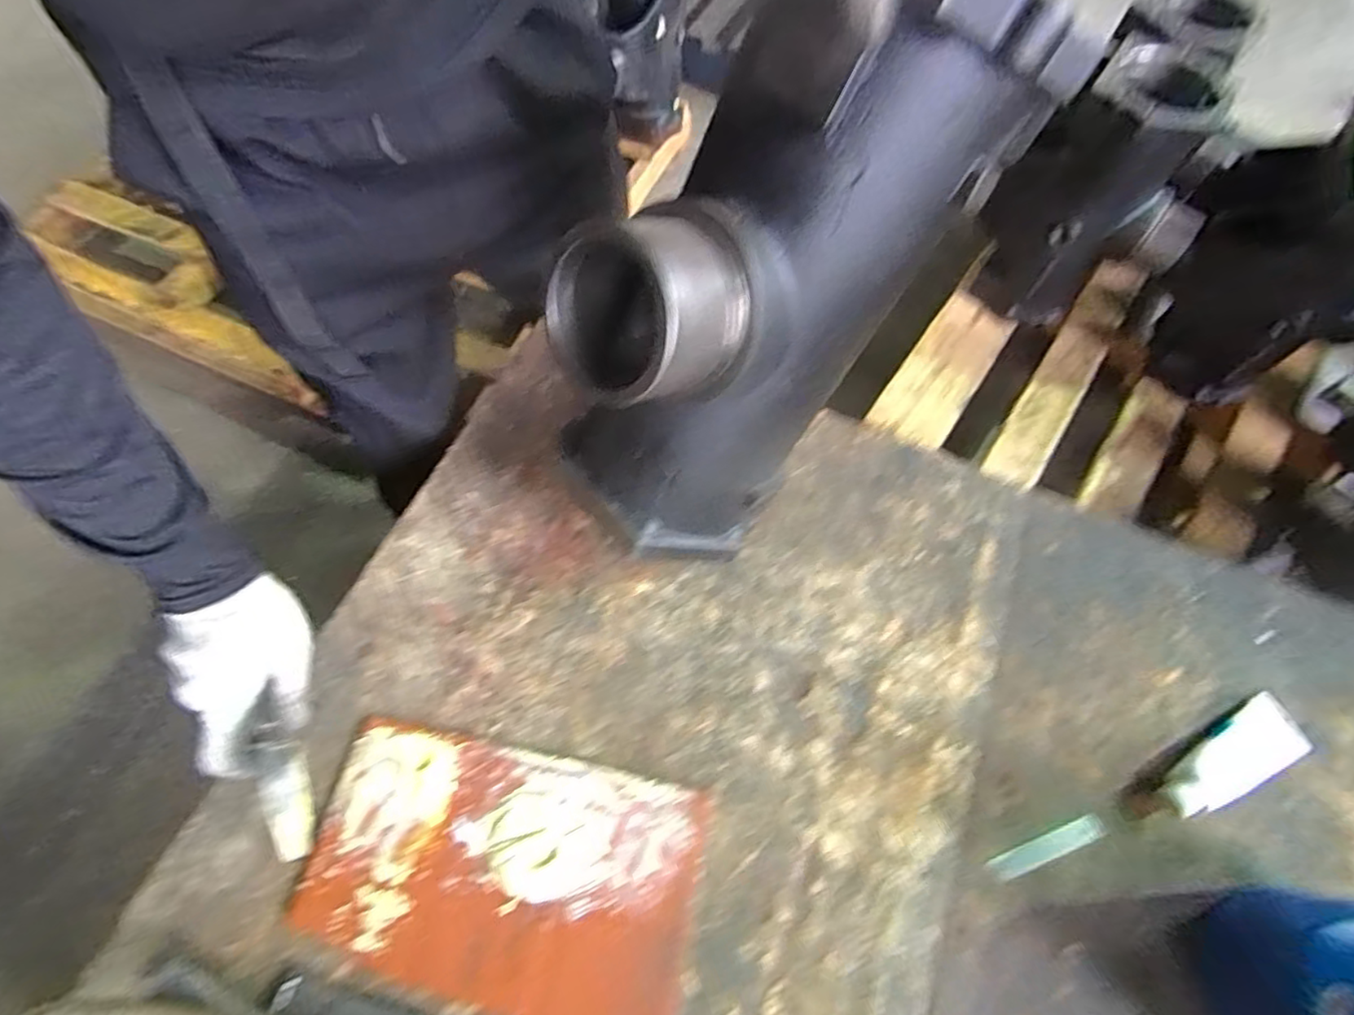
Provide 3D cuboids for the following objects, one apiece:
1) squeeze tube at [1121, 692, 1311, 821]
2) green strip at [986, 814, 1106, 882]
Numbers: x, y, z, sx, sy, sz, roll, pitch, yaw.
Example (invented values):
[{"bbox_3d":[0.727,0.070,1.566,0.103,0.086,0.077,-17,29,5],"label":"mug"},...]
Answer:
[{"bbox_3d":[0.458,0.217,0.516,0.180,0.039,0.049,-26,68,-13],"label":"squeeze tube"},{"bbox_3d":[0.298,0.275,0.504,0.100,0.004,0.019,-22,78,-5],"label":"green strip"}]

